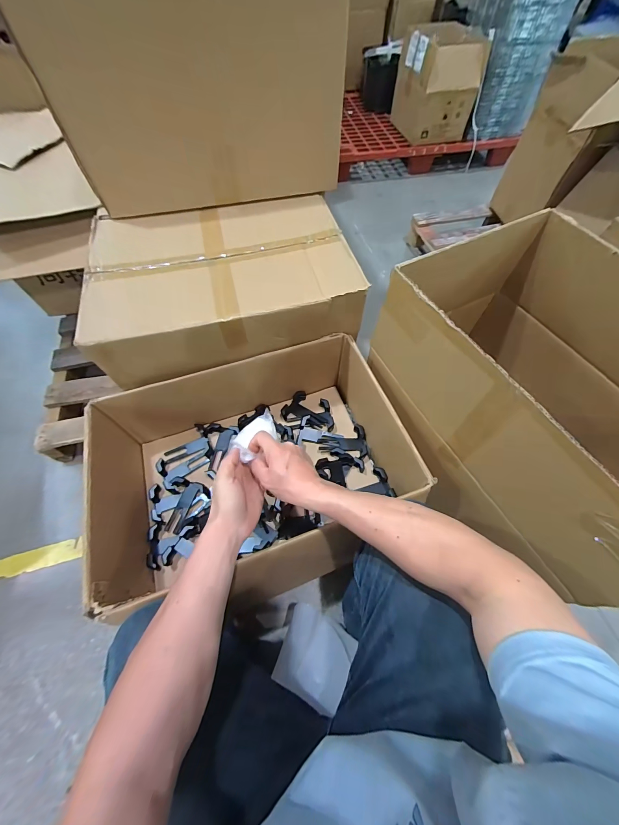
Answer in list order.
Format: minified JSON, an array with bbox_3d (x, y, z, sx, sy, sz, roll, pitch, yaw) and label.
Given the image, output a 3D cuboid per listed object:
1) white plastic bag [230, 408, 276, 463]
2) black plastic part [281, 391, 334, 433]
[{"bbox_3d":[-0.088,0.035,0.511,0.047,0.021,0.101,23,43,12],"label":"white plastic bag"},{"bbox_3d":[0.003,-0.010,0.821,0.140,0.022,0.089,14,63,8],"label":"black plastic part"}]

